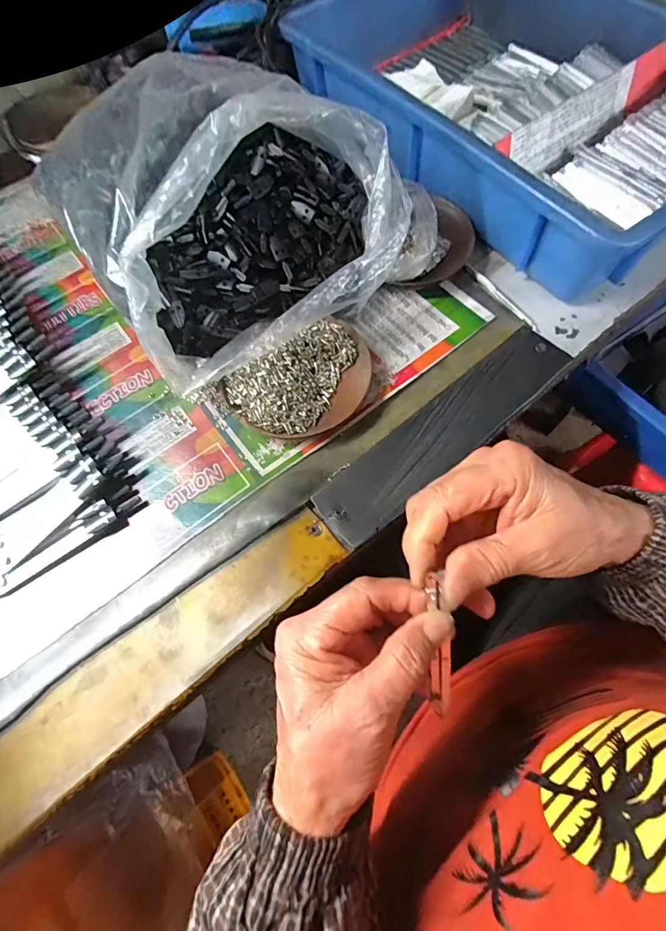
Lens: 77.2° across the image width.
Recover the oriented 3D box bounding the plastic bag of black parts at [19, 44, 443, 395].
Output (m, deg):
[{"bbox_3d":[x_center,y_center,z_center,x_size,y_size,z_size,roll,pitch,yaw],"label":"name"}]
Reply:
[{"bbox_3d":[-0.084,-0.230,0.341,0.254,0.129,0.277,-33,70,-11],"label":"plastic bag of black parts"}]

